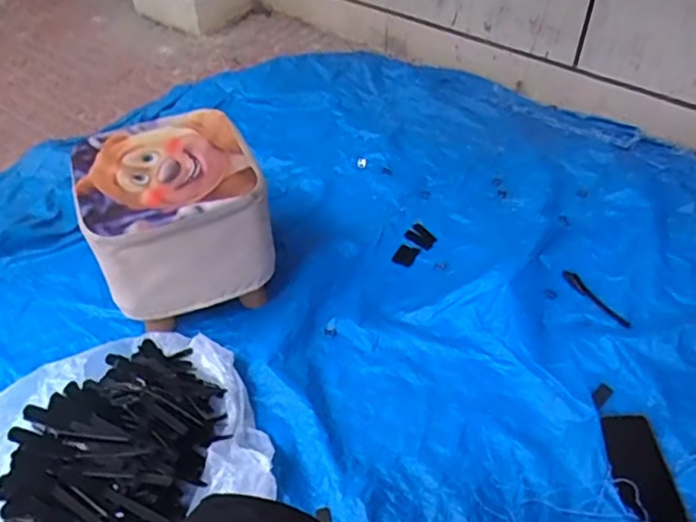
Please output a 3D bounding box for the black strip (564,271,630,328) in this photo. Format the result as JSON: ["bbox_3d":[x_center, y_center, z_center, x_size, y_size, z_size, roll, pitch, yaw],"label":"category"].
[{"bbox_3d":[0.414,0.062,1.025,0.025,0.013,0.138,-30,51,-22],"label":"black strip"}]

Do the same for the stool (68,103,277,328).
[{"bbox_3d":[-0.264,-0.051,0.992,0.247,0.256,0.265,-16,46,-14],"label":"stool"}]

